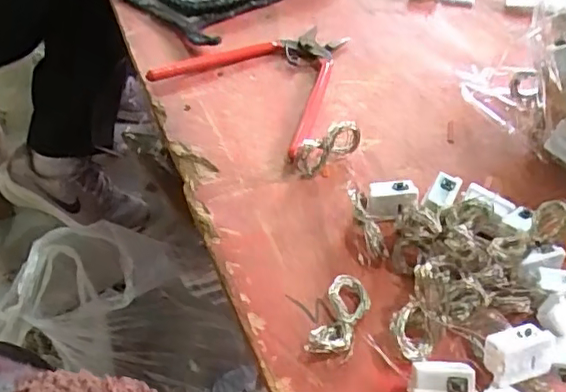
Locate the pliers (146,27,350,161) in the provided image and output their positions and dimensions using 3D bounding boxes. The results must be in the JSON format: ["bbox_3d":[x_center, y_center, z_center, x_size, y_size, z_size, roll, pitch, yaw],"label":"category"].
[{"bbox_3d":[-0.004,-0.093,0.433,0.123,0.015,0.131,29,52,25],"label":"pliers"}]

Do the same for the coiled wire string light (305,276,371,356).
[{"bbox_3d":[0.028,0.058,0.289,0.021,0.009,0.045,16,48,15],"label":"coiled wire string light"}]

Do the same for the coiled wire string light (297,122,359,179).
[{"bbox_3d":[0.028,-0.030,0.371,0.048,0.019,0.016,-31,53,-27],"label":"coiled wire string light"}]

